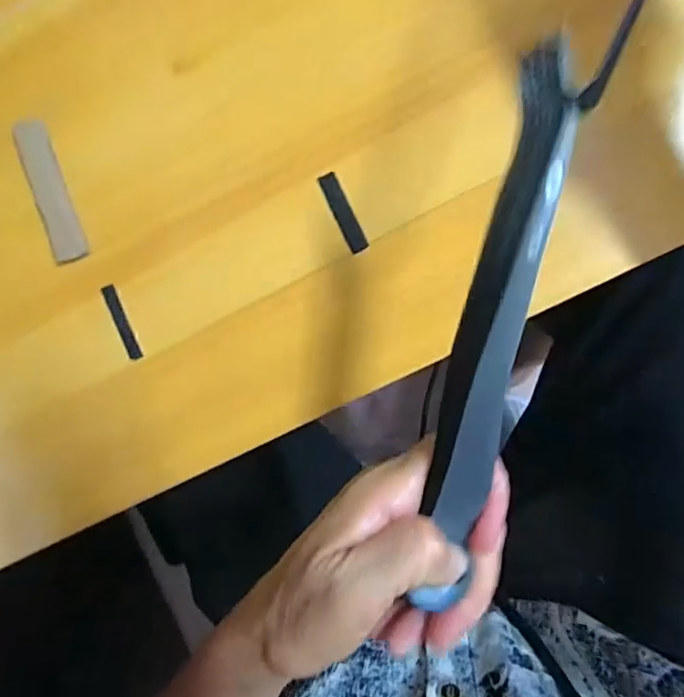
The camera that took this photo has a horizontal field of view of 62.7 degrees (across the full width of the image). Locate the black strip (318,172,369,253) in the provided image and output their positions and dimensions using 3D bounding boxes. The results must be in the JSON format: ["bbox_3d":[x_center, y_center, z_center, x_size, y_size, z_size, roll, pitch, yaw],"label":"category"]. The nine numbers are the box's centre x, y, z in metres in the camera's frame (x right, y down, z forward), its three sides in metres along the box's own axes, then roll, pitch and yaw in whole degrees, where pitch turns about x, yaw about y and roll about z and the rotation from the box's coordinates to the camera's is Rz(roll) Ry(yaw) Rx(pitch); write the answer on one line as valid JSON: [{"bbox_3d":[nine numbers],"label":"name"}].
[{"bbox_3d":[0.000,-0.076,0.313,0.010,0.004,0.046,-25,88,9],"label":"black strip"}]

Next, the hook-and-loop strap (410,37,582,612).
[{"bbox_3d":[0.049,0.003,0.190,0.021,0.012,0.187,12,104,9],"label":"hook-and-loop strap"}]

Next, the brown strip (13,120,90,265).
[{"bbox_3d":[-0.176,-0.094,0.338,0.021,0.005,0.086,-19,89,10],"label":"brown strip"}]

